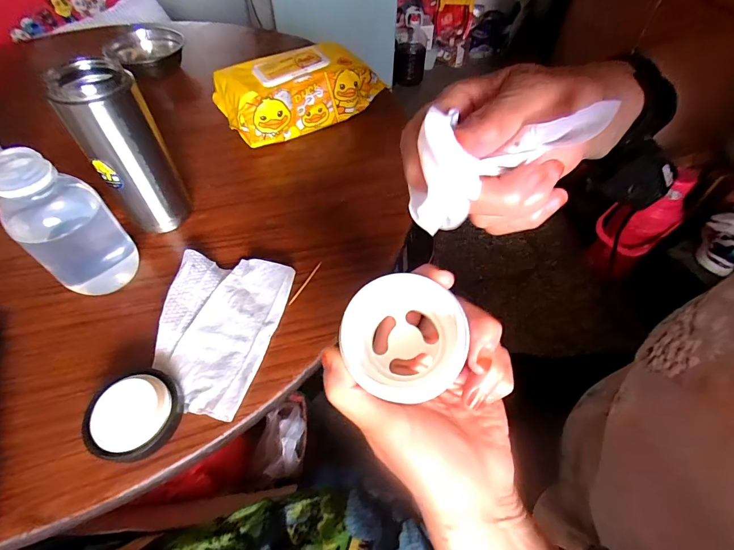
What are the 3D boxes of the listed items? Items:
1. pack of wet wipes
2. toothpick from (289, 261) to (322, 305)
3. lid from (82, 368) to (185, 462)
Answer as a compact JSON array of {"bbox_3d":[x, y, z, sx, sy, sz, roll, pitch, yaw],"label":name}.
[{"bbox_3d":[-0.094,-0.256,0.525,0.215,0.079,0.104,-22,56,-17],"label":"pack of wet wipes"},{"bbox_3d":[-0.060,0.007,0.369,0.004,0.004,0.056,24,56,18],"label":"toothpick"},{"bbox_3d":[-0.172,0.102,0.278,0.059,0.024,0.061,1,52,-1],"label":"lid"}]

